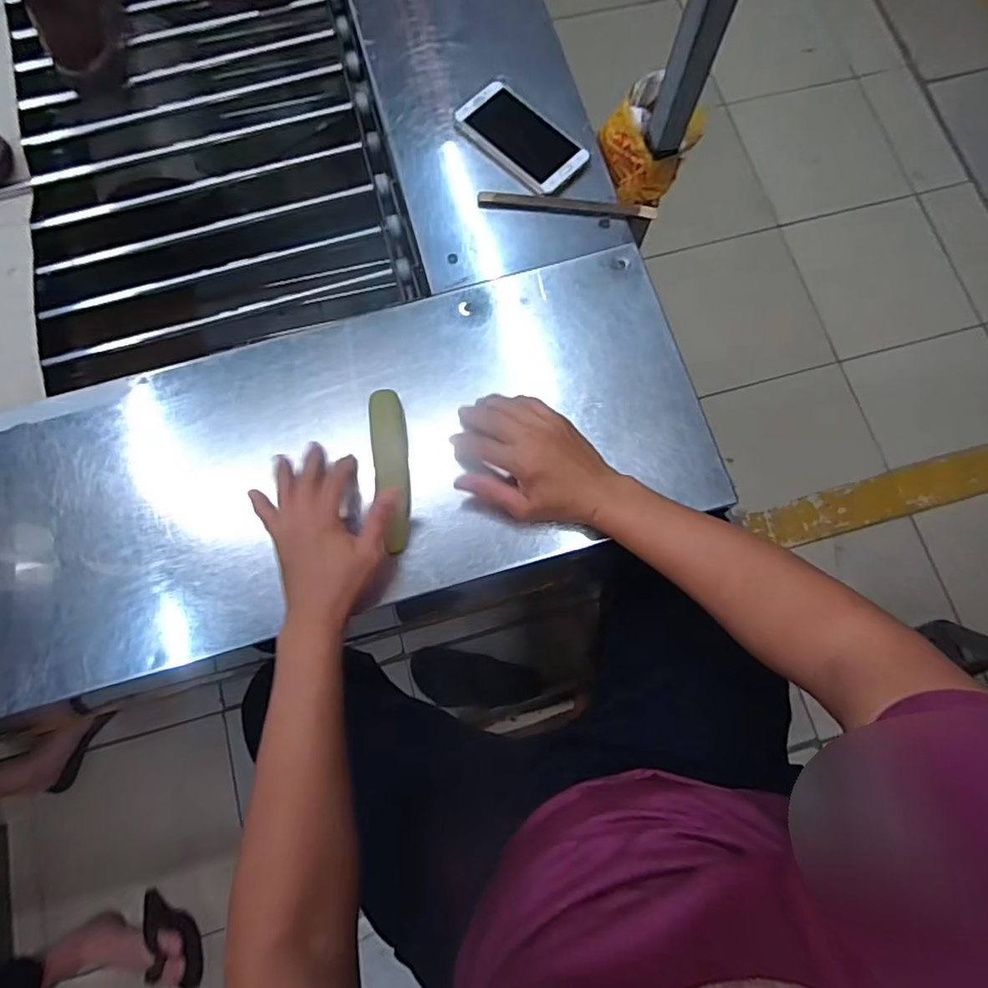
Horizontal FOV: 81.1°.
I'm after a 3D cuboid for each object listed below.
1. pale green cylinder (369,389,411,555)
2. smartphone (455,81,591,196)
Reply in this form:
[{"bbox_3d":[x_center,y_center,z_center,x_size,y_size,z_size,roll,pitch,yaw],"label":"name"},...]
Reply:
[{"bbox_3d":[-0.099,-0.023,0.562,0.033,0.023,0.156,-8,83,-1],"label":"pale green cylinder"},{"bbox_3d":[0.029,-0.403,0.652,0.081,0.010,0.152,-44,80,-8],"label":"smartphone"}]

